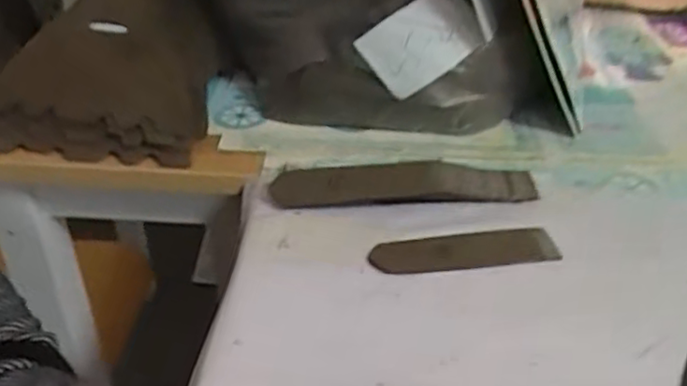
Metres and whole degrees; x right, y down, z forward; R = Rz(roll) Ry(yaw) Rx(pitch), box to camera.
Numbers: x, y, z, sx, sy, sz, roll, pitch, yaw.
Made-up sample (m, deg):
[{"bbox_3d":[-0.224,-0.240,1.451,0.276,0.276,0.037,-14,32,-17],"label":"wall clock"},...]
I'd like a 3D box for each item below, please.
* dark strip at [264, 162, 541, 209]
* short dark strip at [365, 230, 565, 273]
[{"bbox_3d":[0.040,-0.006,0.430,0.167,0.018,0.026,-2,35,-6],"label":"dark strip"},{"bbox_3d":[0.069,0.032,0.394,0.108,0.006,0.030,-5,35,-10],"label":"short dark strip"}]

